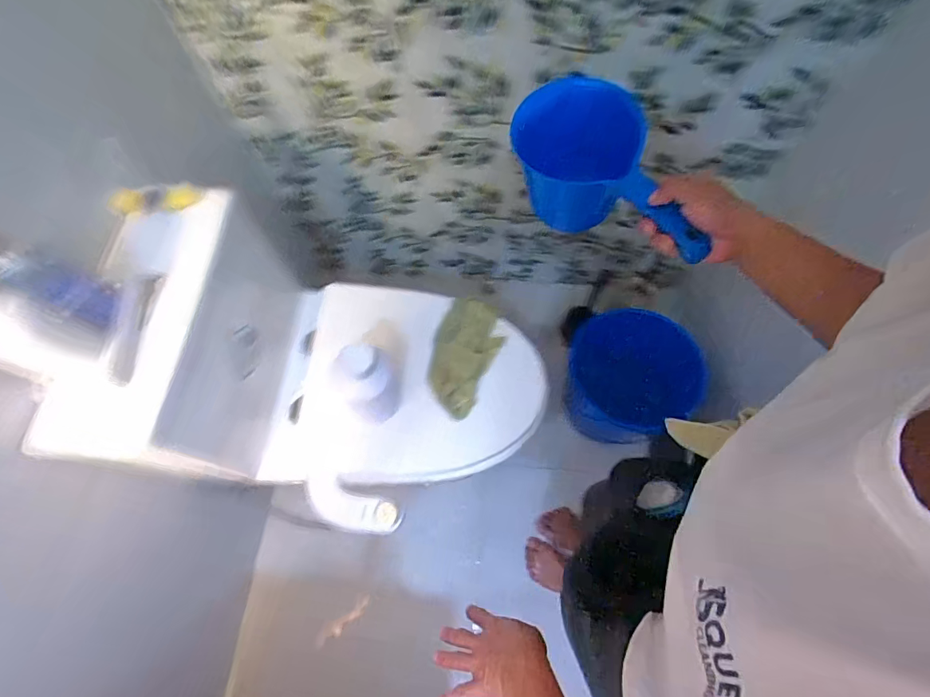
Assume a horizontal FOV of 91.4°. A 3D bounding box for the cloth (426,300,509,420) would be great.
[{"bbox_3d":[-0.004,0.009,0.870,0.123,0.040,0.232,20,69,9],"label":"cloth"}]

